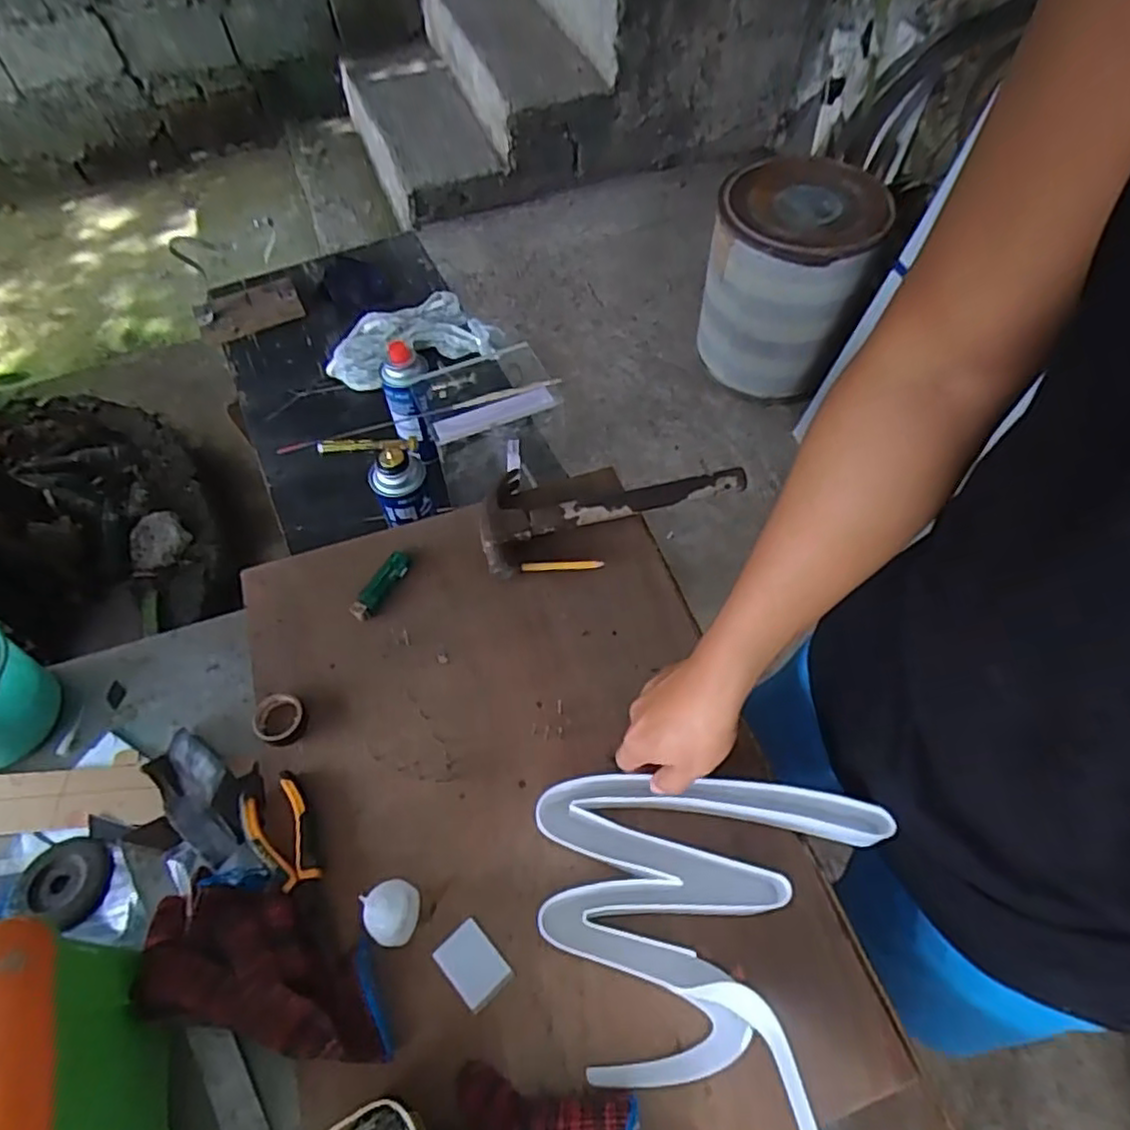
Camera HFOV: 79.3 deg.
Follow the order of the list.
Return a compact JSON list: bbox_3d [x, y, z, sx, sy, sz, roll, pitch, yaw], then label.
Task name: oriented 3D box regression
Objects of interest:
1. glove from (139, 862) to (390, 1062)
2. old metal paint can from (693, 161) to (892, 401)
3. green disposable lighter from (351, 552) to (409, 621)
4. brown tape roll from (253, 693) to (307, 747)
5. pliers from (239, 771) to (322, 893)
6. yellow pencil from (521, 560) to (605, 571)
[{"bbox_3d":[-0.223,0.295,0.508,0.204,0.057,0.101,12,60,8],"label":"glove"},{"bbox_3d":[0.563,-0.737,1.753,0.365,0.426,0.399,1,58,-1],"label":"old metal paint can"},{"bbox_3d":[-0.189,0.020,0.703,0.024,0.015,0.084,24,64,15],"label":"green disposable lighter"},{"bbox_3d":[-0.262,0.140,0.625,0.045,0.013,0.053,-35,65,-17],"label":"brown tape roll"},{"bbox_3d":[-0.235,0.225,0.573,0.049,0.019,0.093,-32,64,-15],"label":"pliers"},{"bbox_3d":[-0.003,0.001,0.704,0.084,0.009,0.008,-1,60,2],"label":"yellow pencil"}]

